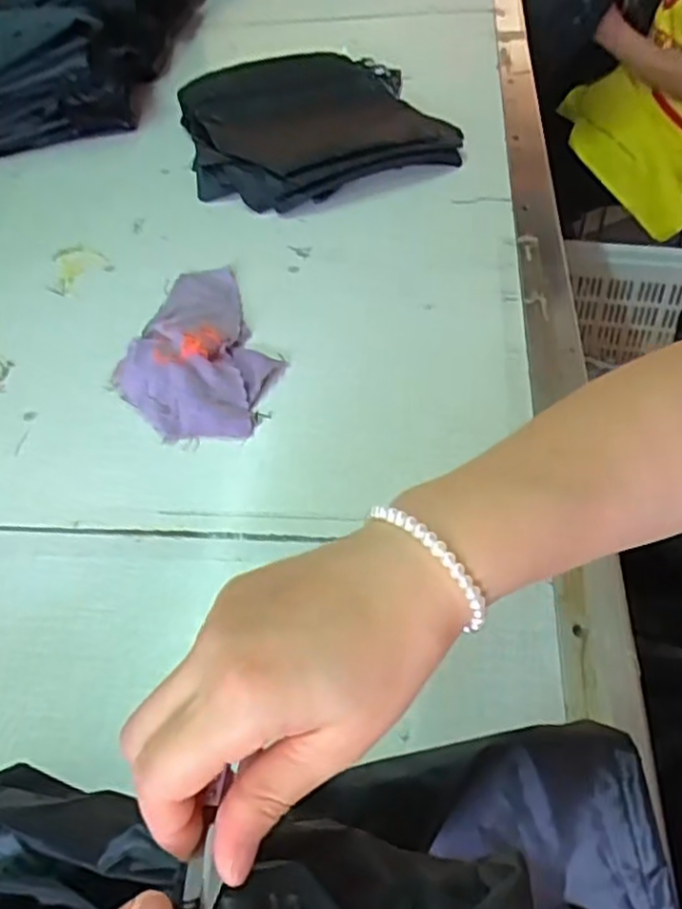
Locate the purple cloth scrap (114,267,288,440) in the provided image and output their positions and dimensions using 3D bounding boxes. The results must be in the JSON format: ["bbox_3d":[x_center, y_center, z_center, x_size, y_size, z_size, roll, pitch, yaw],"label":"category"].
[{"bbox_3d":[-0.131,-0.117,0.703,0.145,0.033,0.240,2,48,7],"label":"purple cloth scrap"}]

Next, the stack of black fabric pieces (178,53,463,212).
[{"bbox_3d":[-0.055,-0.501,1.019,0.332,0.034,0.471,-14,49,-8],"label":"stack of black fabric pieces"}]

